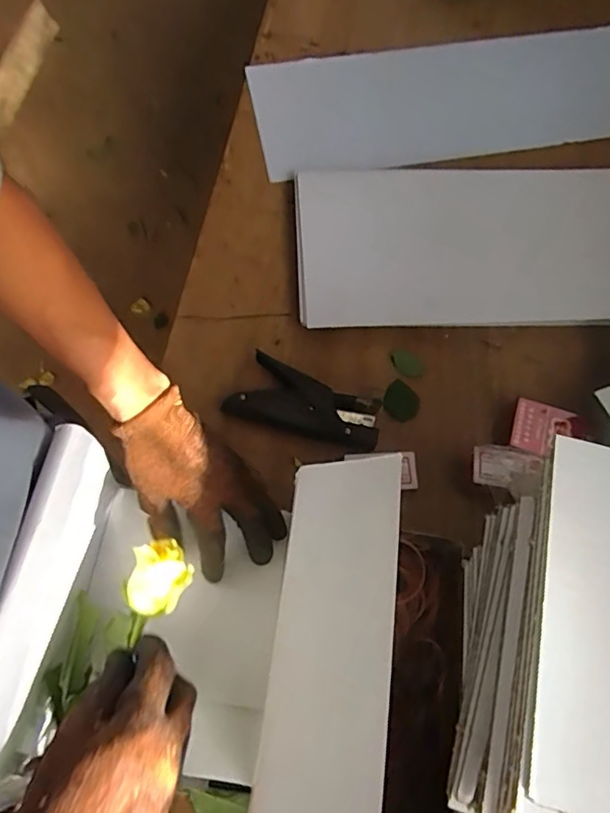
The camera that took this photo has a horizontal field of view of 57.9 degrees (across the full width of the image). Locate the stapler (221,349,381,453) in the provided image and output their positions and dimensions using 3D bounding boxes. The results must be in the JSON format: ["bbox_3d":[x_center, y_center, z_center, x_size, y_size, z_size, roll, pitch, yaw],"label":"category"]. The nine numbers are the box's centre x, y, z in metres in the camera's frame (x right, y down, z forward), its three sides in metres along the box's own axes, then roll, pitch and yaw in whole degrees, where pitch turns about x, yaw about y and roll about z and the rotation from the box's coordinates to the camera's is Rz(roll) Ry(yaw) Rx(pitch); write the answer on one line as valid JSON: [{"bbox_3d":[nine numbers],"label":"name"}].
[{"bbox_3d":[0.002,-0.001,0.564,0.150,0.031,0.069,18,68,7],"label":"stapler"}]

